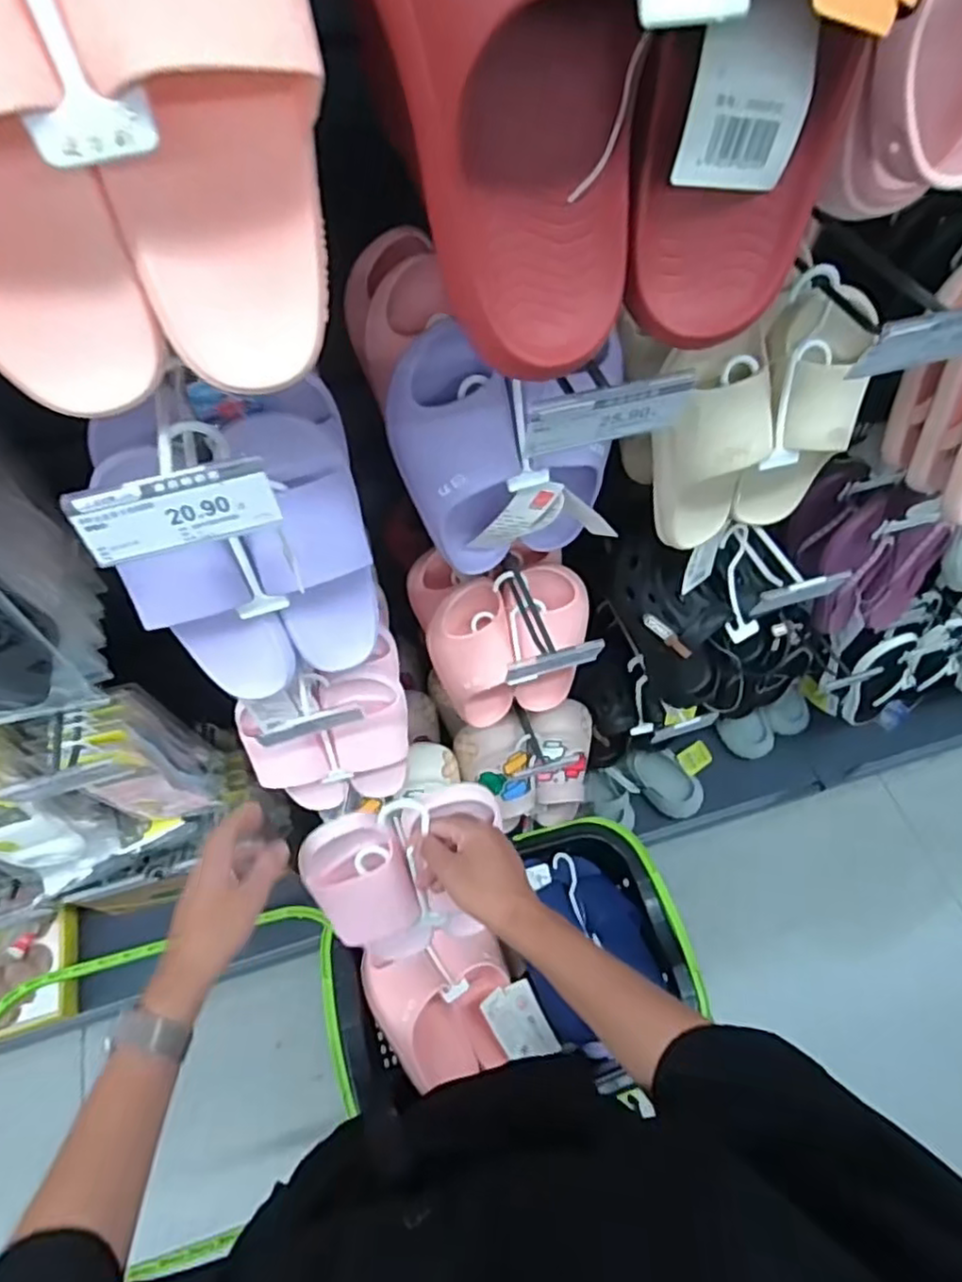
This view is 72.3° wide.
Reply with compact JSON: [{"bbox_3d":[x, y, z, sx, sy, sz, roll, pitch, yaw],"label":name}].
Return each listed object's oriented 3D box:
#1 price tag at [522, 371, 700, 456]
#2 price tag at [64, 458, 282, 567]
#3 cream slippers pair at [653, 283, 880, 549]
[{"bbox_3d":[0.076,-0.135,0.394,0.102,0.043,0.009,-15,68,-6],"label":"price tag"},{"bbox_3d":[-0.161,-0.069,0.353,0.099,0.042,0.004,-16,44,-9],"label":"price tag"},{"bbox_3d":[0.252,-0.198,0.620,0.173,0.236,0.086,-10,60,-6],"label":"cream slippers pair"}]

